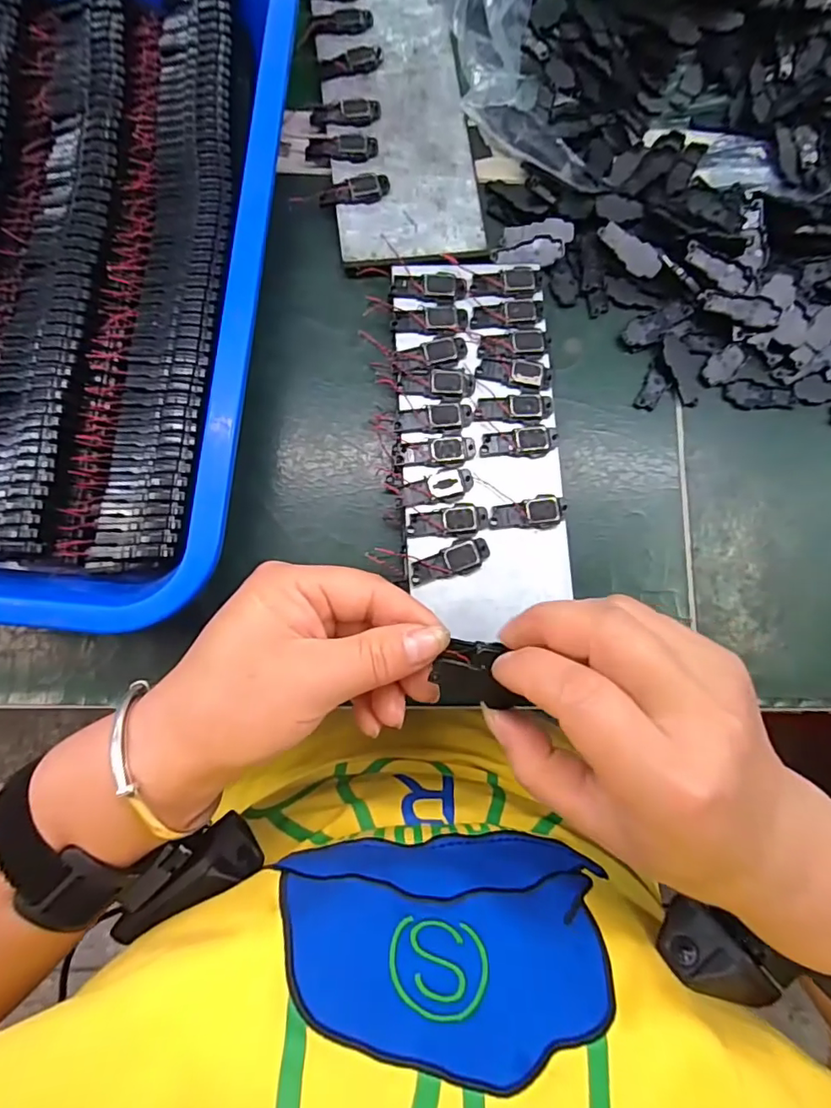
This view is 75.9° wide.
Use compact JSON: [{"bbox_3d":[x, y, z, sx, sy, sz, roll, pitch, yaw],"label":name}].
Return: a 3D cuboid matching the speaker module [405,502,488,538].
[{"bbox_3d":[0.015,-0.016,0.259,0.039,0.004,0.016,-1,82,-3],"label":"speaker module"}]

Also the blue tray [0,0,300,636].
[{"bbox_3d":[-0.206,-0.156,0.265,0.272,0.045,0.370,6,82,-2],"label":"blue tray"}]

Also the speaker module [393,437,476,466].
[{"bbox_3d":[0.010,-0.050,0.265,0.040,0.008,0.014,-5,82,-3],"label":"speaker module"}]

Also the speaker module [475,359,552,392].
[{"bbox_3d":[0.051,-0.093,0.271,0.038,0.004,0.016,11,82,-1],"label":"speaker module"}]

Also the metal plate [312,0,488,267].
[{"bbox_3d":[-0.012,-0.255,0.304,0.079,0.004,0.191,-7,82,-4],"label":"metal plate"}]

